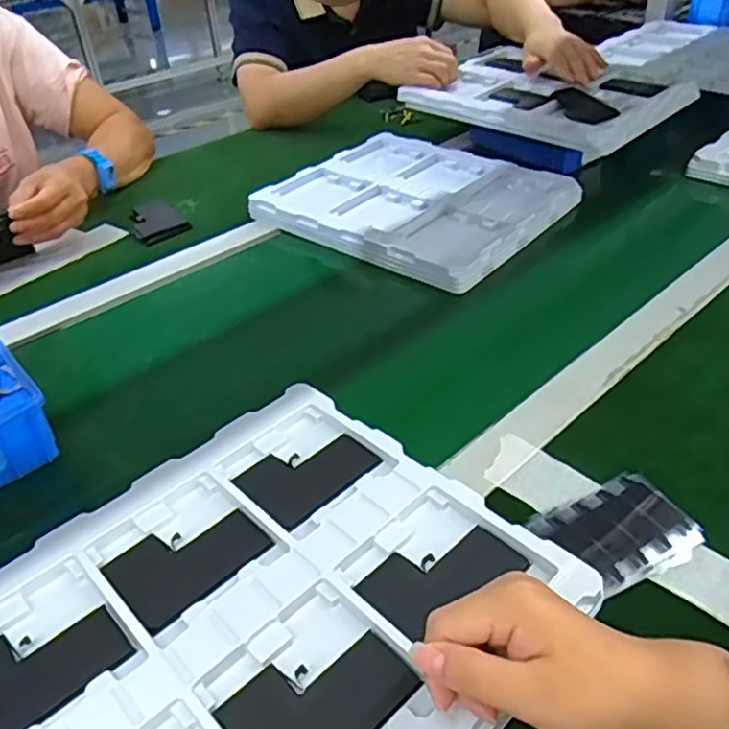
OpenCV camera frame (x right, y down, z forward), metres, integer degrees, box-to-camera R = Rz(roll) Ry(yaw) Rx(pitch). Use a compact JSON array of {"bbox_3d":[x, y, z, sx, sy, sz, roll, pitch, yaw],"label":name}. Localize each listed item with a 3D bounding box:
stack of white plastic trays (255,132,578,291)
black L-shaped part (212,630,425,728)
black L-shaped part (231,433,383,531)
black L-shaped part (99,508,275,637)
[{"bbox_3d":[0.065,-0.207,0.845,0.314,0.039,0.295,26,46,32],"label":"stack of white plastic trays"},{"bbox_3d":[-0.024,0.177,0.354,0.090,0.005,0.066,-30,44,-32],"label":"black L-shaped part"},{"bbox_3d":[-0.042,0.076,0.480,0.066,0.007,0.090,29,47,36],"label":"black L-shaped part"},{"bbox_3d":[-0.113,0.123,0.428,0.089,0.004,0.067,-31,44,-33],"label":"black L-shaped part"}]

